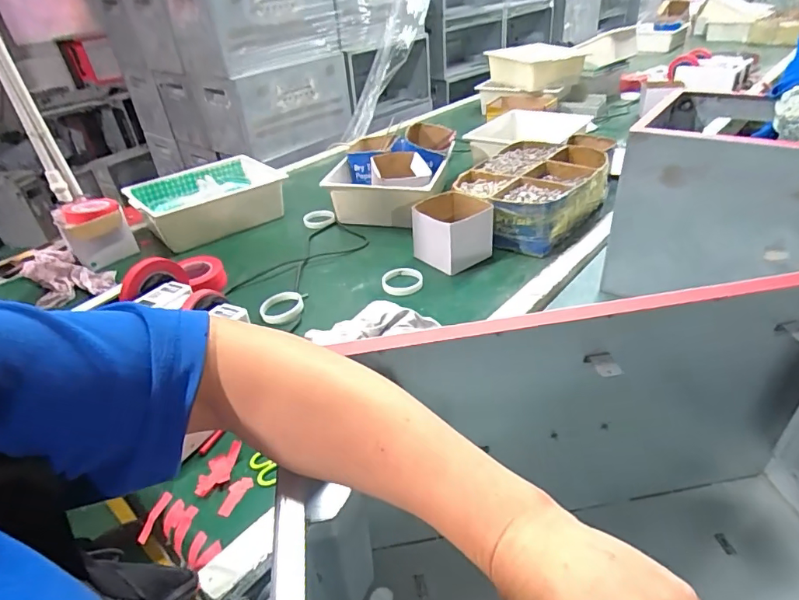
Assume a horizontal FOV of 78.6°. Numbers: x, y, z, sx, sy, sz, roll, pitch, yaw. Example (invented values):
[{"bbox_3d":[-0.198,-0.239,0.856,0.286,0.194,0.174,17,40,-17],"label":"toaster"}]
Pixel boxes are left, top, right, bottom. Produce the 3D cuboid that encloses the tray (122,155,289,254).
[{"bbox_3d":[-0.496,-0.274,1.318,0.395,0.113,0.288,-24,39,-24],"label":"tray"}]

